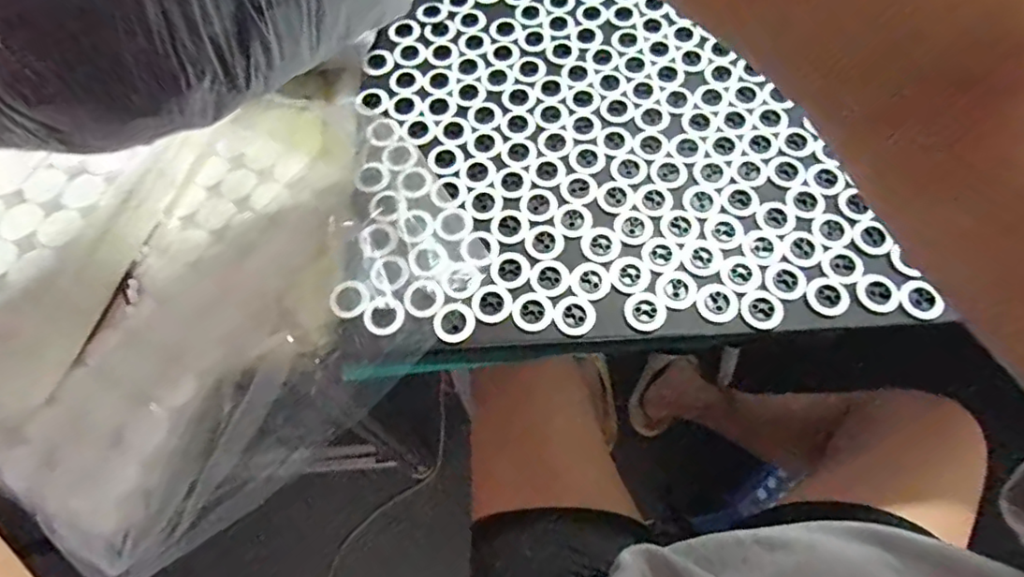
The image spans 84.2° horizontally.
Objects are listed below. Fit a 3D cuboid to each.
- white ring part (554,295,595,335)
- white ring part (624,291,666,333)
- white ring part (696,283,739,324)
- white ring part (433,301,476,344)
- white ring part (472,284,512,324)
[{"bbox_3d":[0.044,0.018,0.393,0.028,0.004,0.029,0,67,0],"label":"white ring part"},{"bbox_3d":[0.094,0.016,0.396,0.028,0.004,0.028,0,67,0],"label":"white ring part"},{"bbox_3d":[0.145,0.010,0.401,0.029,0.004,0.028,0,67,0],"label":"white ring part"},{"bbox_3d":[-0.040,0.023,0.389,0.029,0.004,0.027,0,67,0],"label":"white ring part"},{"bbox_3d":[-0.014,0.010,0.396,0.029,0.004,0.028,0,67,0],"label":"white ring part"}]

